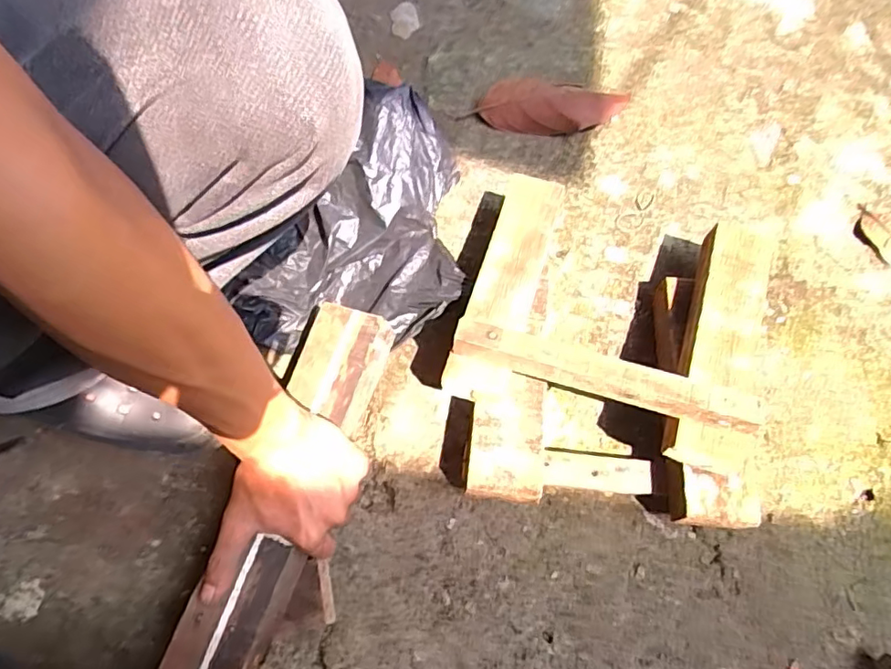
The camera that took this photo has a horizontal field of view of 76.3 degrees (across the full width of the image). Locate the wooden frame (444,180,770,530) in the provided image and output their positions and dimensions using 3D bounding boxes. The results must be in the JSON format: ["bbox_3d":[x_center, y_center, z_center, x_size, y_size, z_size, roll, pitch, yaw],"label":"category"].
[{"bbox_3d":[0.139,0.009,0.501,0.264,0.118,0.289,8,72,3],"label":"wooden frame"}]

